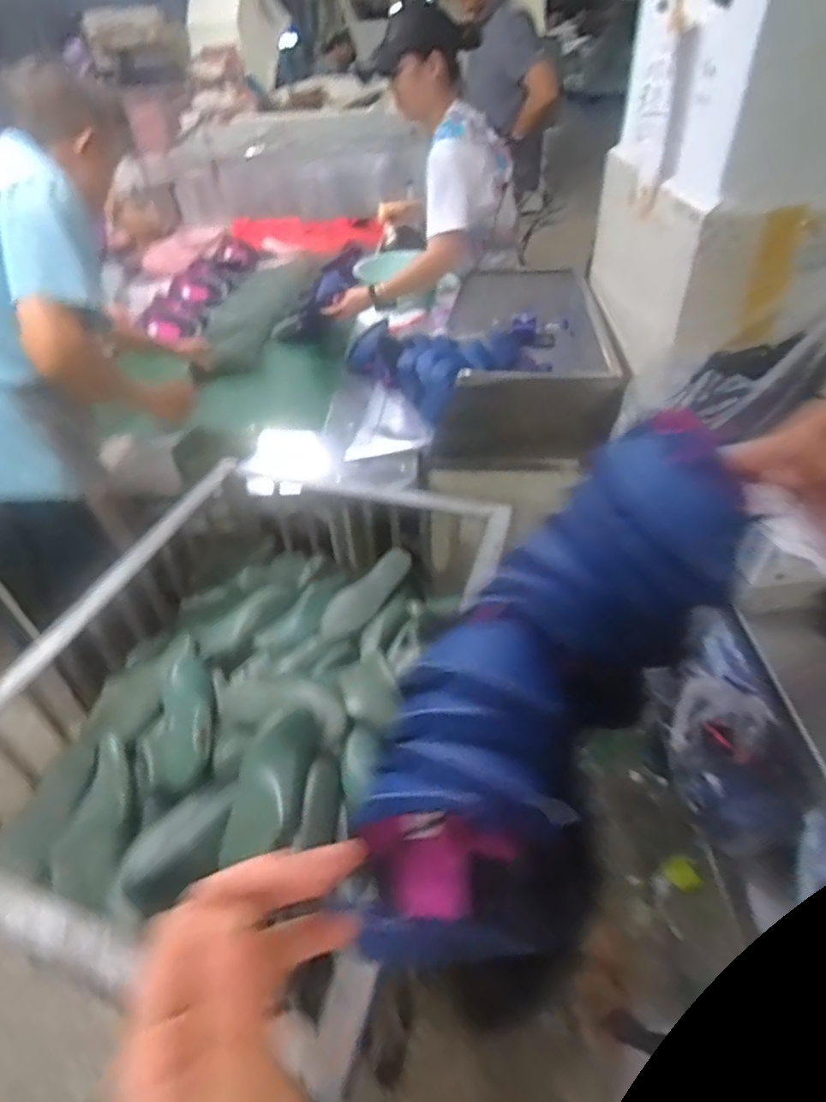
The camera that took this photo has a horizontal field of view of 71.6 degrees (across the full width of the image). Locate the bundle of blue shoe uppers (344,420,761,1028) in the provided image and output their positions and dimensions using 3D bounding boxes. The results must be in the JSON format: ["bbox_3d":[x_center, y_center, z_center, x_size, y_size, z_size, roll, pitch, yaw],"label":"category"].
[{"bbox_3d":[0.088,0.099,0.413,0.137,0.147,0.361,28,70,30],"label":"bundle of blue shoe uppers"}]

